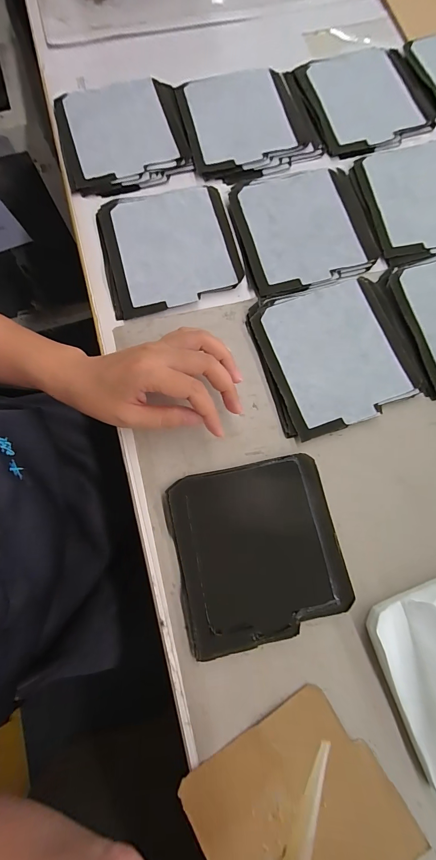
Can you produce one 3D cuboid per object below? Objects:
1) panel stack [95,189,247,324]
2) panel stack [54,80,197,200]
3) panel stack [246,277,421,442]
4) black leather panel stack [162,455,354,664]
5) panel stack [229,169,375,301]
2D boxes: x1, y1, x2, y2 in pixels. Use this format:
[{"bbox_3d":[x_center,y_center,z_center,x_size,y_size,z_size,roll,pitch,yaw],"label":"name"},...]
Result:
[{"bbox_3d":[-0.050,-0.189,0.347,0.135,0.007,0.133,-14,78,-4],"label":"panel stack"},{"bbox_3d":[-0.108,-0.334,0.378,0.136,0.011,0.145,-14,78,-4],"label":"panel stack"},{"bbox_3d":[0.115,-0.075,0.320,0.142,0.007,0.139,-16,78,-4],"label":"panel stack"},{"bbox_3d":[0.033,0.098,0.280,0.133,0.008,0.136,-13,78,-4],"label":"black leather panel stack"},{"bbox_3d":[0.091,-0.215,0.358,0.133,0.009,0.147,-13,78,-4],"label":"panel stack"}]

